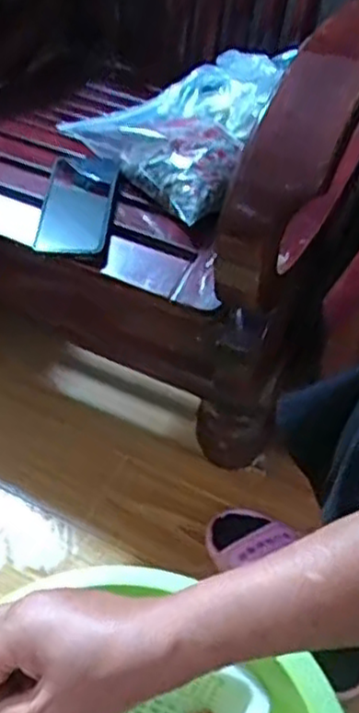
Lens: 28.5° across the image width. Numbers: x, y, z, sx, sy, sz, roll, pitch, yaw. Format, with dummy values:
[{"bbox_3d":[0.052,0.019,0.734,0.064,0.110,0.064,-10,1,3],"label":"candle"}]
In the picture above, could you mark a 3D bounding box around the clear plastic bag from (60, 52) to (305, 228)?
[{"bbox_3d":[-0.018,-0.286,0.889,0.230,0.077,0.309,15,49,11],"label":"clear plastic bag"}]

